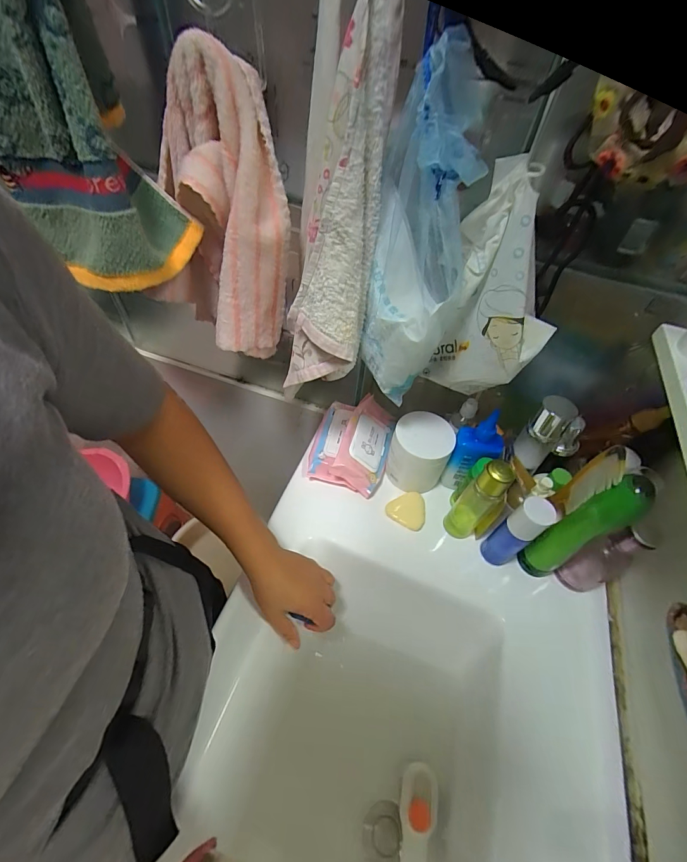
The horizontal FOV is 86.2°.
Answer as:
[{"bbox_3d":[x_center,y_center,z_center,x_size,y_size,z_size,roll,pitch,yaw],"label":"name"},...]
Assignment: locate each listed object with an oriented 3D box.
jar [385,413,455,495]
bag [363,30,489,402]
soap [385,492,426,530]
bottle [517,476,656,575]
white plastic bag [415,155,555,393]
[{"bbox_3d":[0.121,0.035,0.581,0.089,0.092,0.092,2,52,-3],"label":"jar"},{"bbox_3d":[0.078,-0.180,0.378,0.093,0.290,0.122,10,52,2],"label":"bag"},{"bbox_3d":[0.102,0.121,0.571,0.059,0.019,0.053,30,56,17],"label":"soap"},{"bbox_3d":[0.284,0.126,0.451,0.040,0.216,0.044,-27,59,-23],"label":"bottle"},{"bbox_3d":[0.164,-0.130,0.393,0.116,0.228,0.052,29,56,17],"label":"white plastic bag"}]

